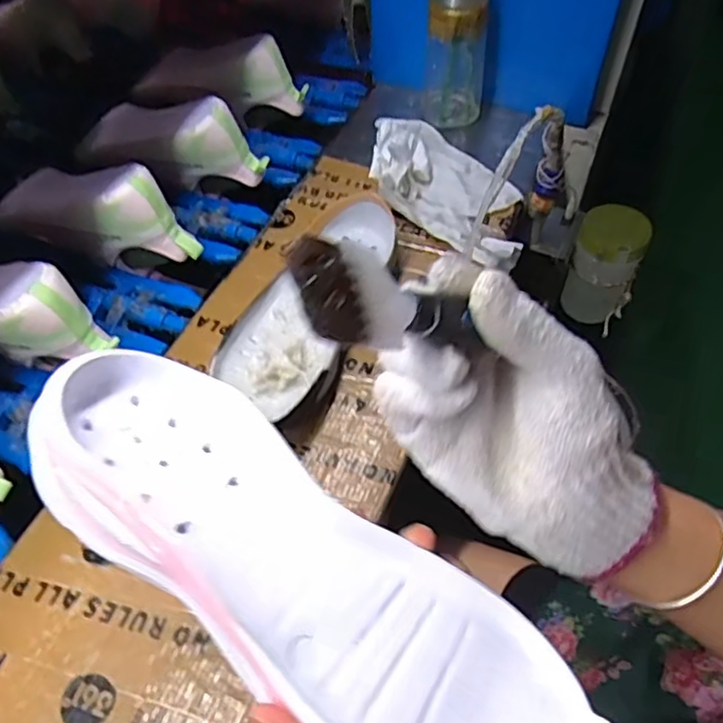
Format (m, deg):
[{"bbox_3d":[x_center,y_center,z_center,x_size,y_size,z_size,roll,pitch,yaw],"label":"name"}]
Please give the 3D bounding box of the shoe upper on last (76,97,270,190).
[{"bbox_3d":[-0.224,-0.249,0.717,0.231,0.102,0.076,20,55,17],"label":"shoe upper on last"}]

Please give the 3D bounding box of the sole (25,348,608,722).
[{"bbox_3d":[-0.030,0.092,0.272,0.269,0.044,0.094,35,40,9],"label":"sole"}]

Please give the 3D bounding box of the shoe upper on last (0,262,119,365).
[{"bbox_3d":[-0.331,-0.054,0.553,0.223,0.068,0.082,20,55,17],"label":"shoe upper on last"}]

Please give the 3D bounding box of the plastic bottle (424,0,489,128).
[{"bbox_3d":[0.096,-0.330,0.646,0.068,0.161,0.052,14,54,13],"label":"plastic bottle"}]

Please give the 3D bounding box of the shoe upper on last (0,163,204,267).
[{"bbox_3d":[-0.286,-0.148,0.645,0.238,0.101,0.082,21,55,18],"label":"shoe upper on last"}]

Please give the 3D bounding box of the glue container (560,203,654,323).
[{"bbox_3d":[0.260,-0.101,0.678,0.067,0.125,0.057,18,55,16],"label":"glue container"}]

